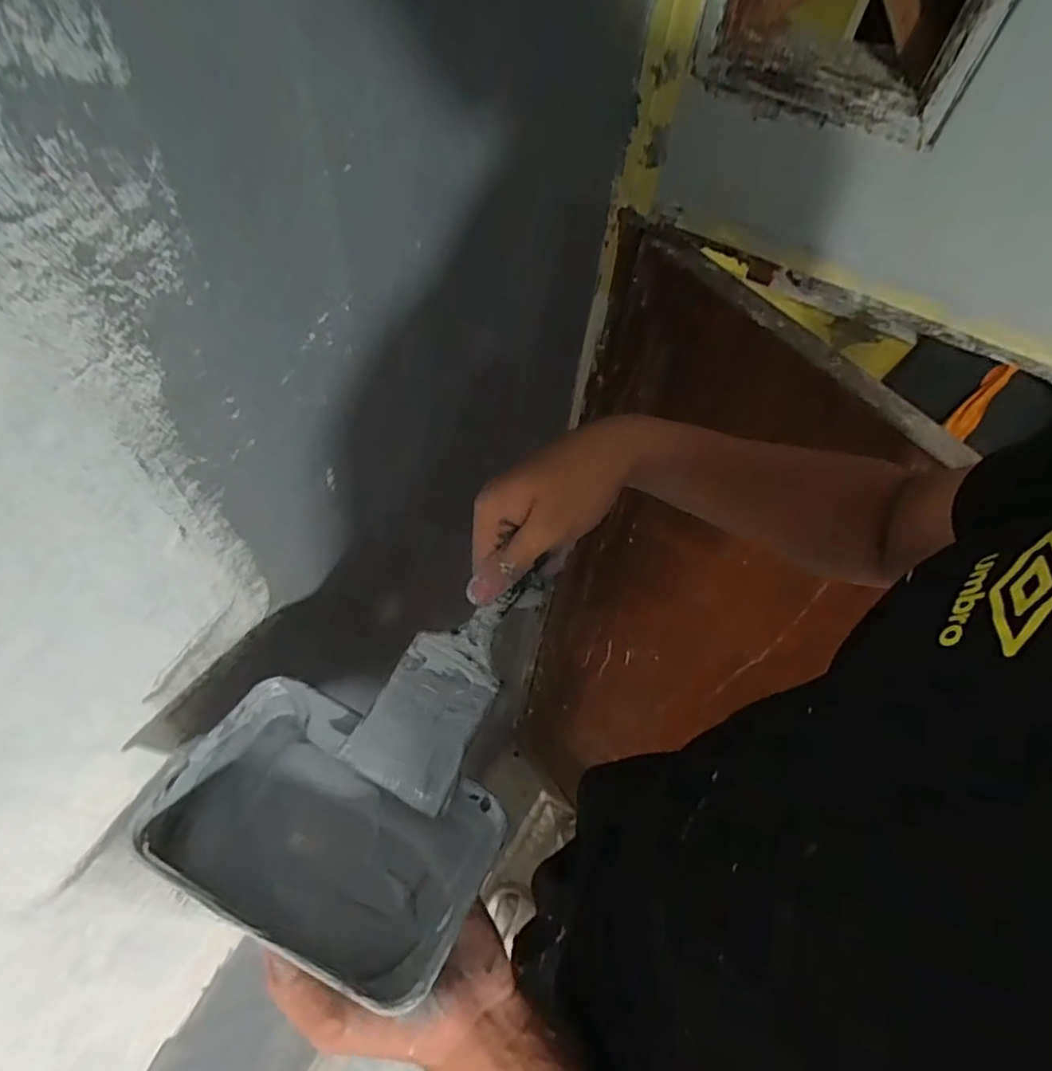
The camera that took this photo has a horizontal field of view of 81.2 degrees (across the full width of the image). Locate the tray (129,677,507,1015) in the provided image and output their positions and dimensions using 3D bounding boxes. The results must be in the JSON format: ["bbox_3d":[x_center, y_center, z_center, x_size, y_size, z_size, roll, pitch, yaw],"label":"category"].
[{"bbox_3d":[-0.107,0.163,0.342,0.169,0.056,0.112,25,57,12],"label":"tray"}]

